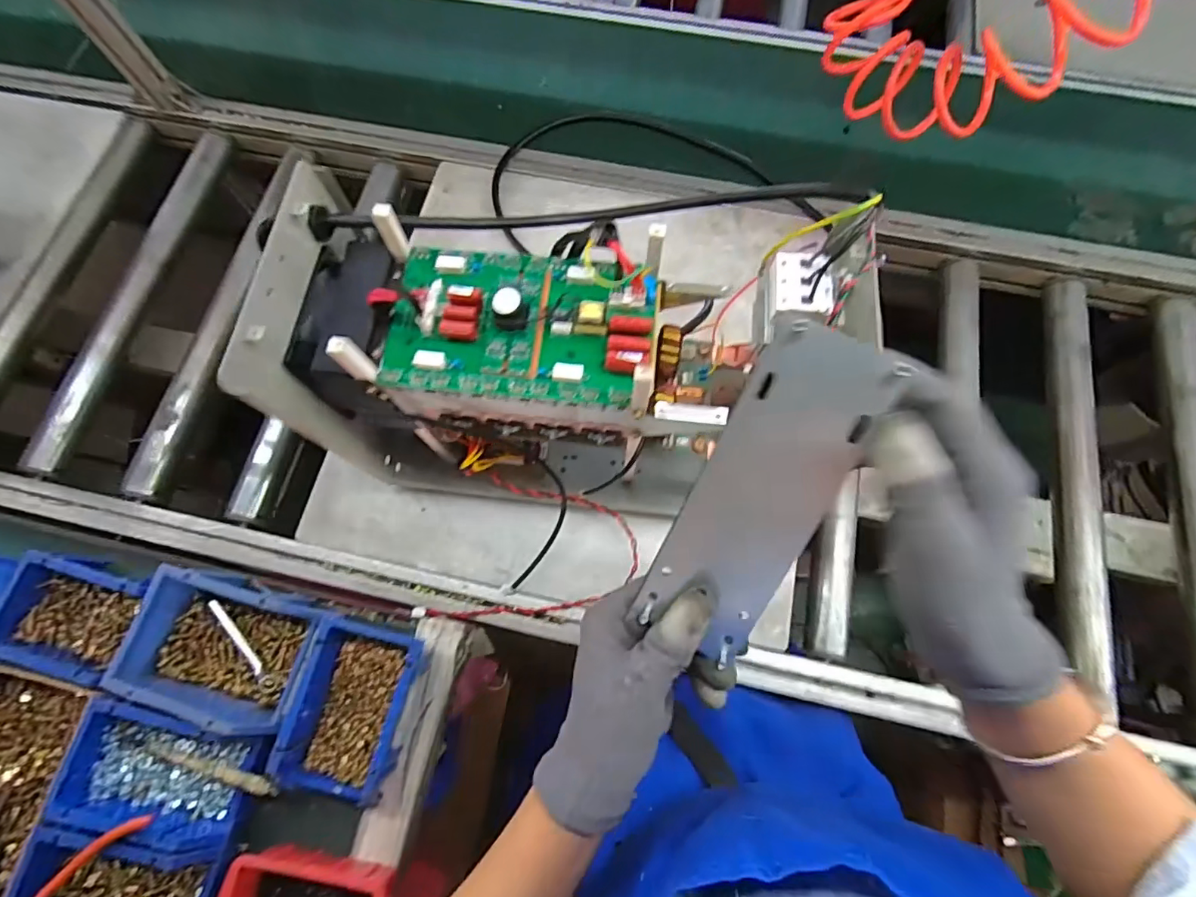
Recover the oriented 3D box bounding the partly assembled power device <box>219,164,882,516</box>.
[{"bbox_3d":[-0.028,-0.072,0.527,0.454,0.314,0.192,3,72,2],"label":"partly assembled power device"}]

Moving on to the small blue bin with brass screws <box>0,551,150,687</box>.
[{"bbox_3d":[-0.544,0.178,0.549,0.149,0.058,0.108,13,73,5],"label":"small blue bin with brass screws"}]

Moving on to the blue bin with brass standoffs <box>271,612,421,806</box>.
[{"bbox_3d":[-0.240,0.259,0.519,0.103,0.078,0.153,13,73,5],"label":"blue bin with brass standoffs"}]

